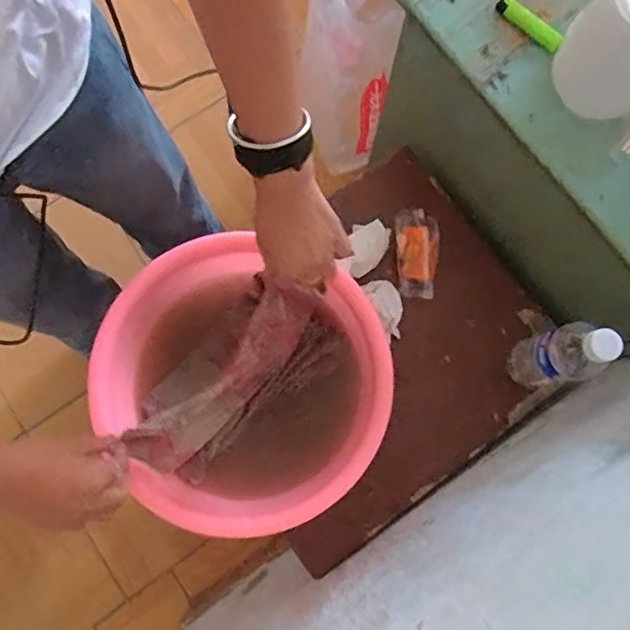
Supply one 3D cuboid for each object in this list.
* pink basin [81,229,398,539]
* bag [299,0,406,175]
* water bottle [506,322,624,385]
[{"bbox_3d":[-0.079,0.081,0.690,0.316,0.124,0.302,19,80,5],"label":"pink basin"},{"bbox_3d":[0.063,-0.458,1.148,0.167,0.066,0.342,7,120,3],"label":"bag"},{"bbox_3d":[0.278,0.044,0.688,0.060,0.218,0.060,-28,79,-4],"label":"water bottle"}]

